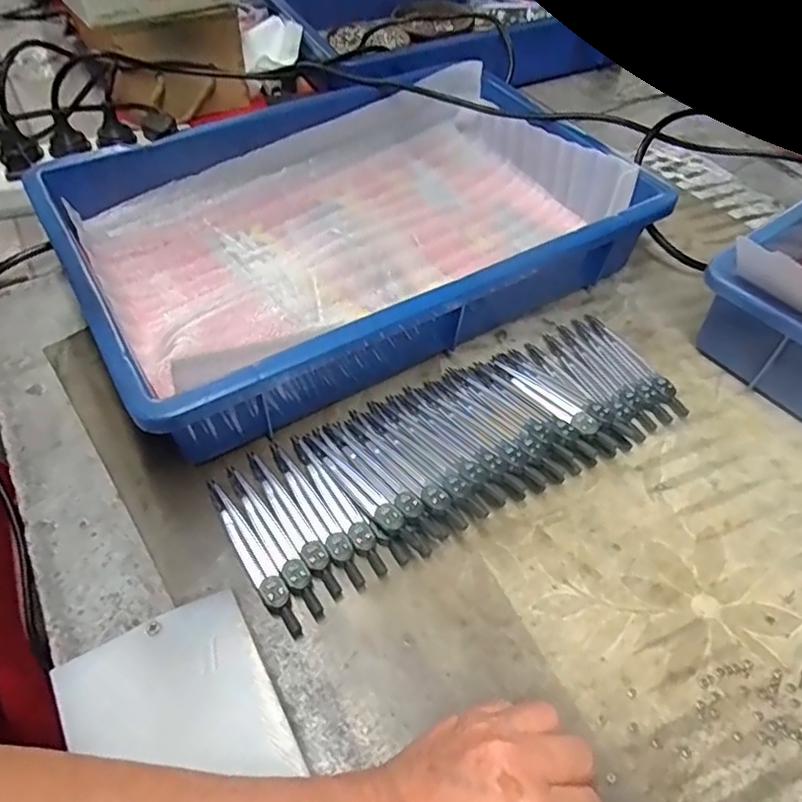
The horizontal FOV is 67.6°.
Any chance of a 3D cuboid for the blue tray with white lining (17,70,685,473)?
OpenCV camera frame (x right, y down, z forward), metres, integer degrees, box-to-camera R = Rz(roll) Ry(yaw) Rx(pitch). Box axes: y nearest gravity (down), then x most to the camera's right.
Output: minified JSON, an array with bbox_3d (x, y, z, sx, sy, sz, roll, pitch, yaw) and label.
[{"bbox_3d":[-0.041,-0.151,0.496,0.425,0.072,0.295,-26,57,-21],"label":"blue tray with white lining"}]

